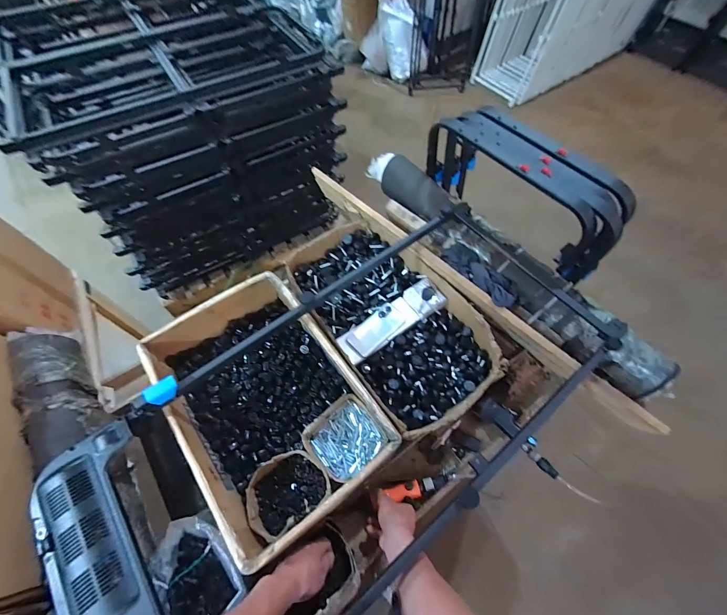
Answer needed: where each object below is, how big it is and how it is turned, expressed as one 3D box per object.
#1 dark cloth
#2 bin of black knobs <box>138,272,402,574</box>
[{"bbox_3d":[0.294,-0.088,0.818,0.086,0.048,0.231,-30,66,-16],"label":"dark cloth"},{"bbox_3d":[-0.204,0.199,0.724,0.356,0.159,0.508,-35,67,-18],"label":"bin of black knobs"}]

